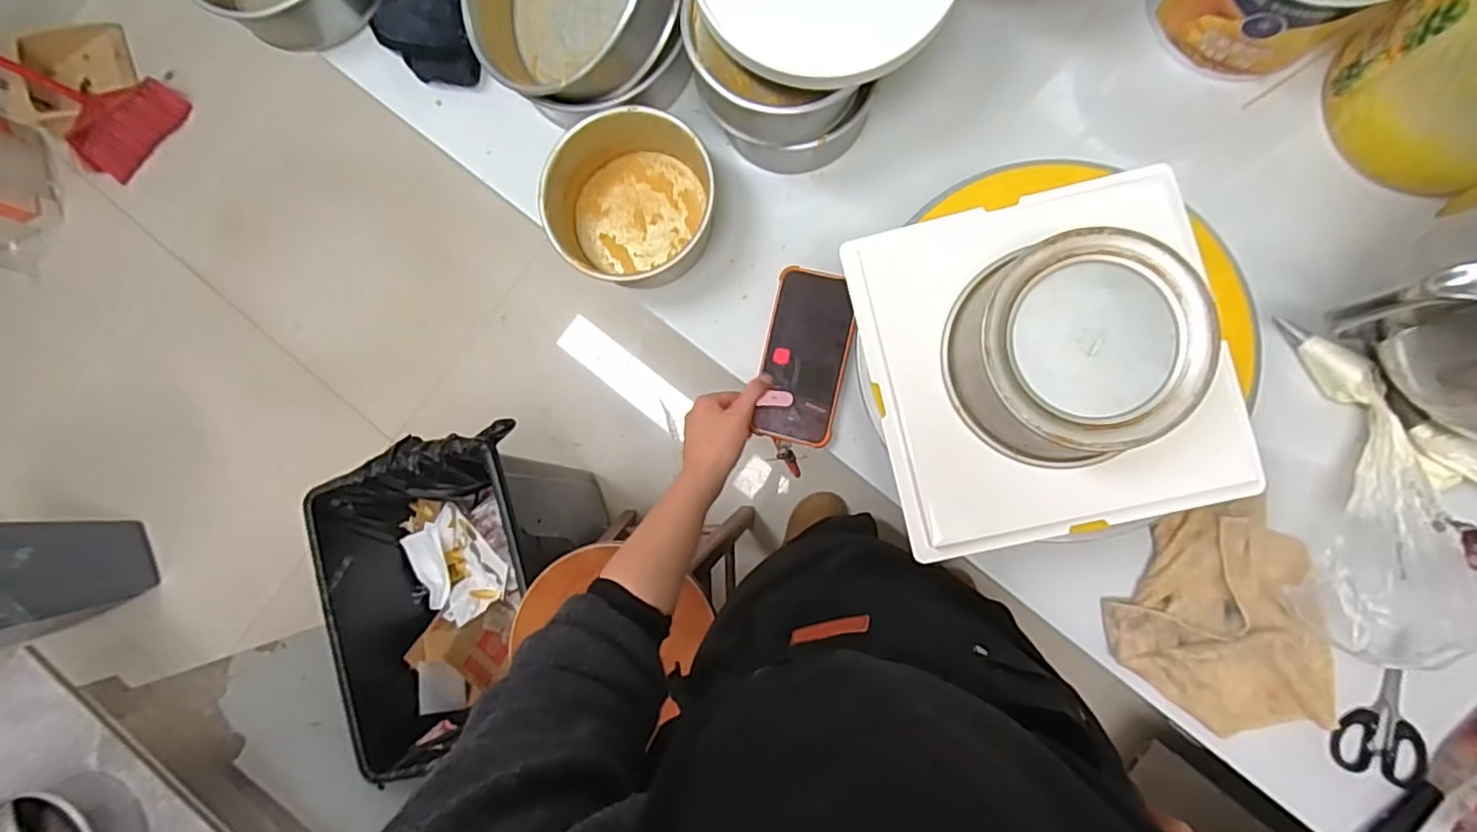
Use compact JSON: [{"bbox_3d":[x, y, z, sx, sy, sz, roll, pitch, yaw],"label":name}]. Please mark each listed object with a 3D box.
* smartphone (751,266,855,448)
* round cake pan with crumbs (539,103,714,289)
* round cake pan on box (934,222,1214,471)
[{"bbox_3d":[0.066,-0.057,0.618,0.077,0.014,0.164,7,90,7],"label":"smartphone"},{"bbox_3d":[-0.106,-0.212,0.619,0.145,0.068,0.156,0,86,6],"label":"round cake pan with crumbs"},{"bbox_3d":[0.226,-0.044,0.443,0.143,0.084,0.134,0,86,6],"label":"round cake pan on box"}]

